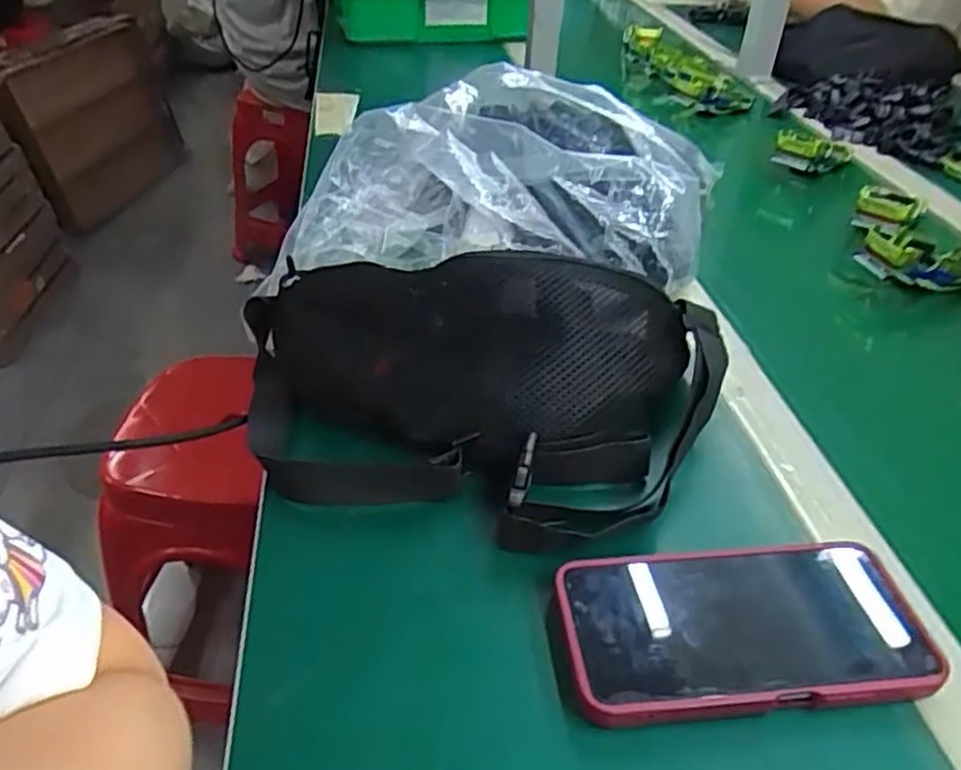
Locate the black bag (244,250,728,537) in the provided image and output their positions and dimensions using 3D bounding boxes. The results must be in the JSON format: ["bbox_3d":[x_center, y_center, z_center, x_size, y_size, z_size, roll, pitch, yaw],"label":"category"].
[{"bbox_3d":[-0.011,-0.009,0.453,0.306,0.090,0.185,9,38,8],"label":"black bag"}]

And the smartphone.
[{"bbox_3d":[0.122,0.115,0.352,0.166,0.019,0.080,-1,38,-5],"label":"smartphone"}]

